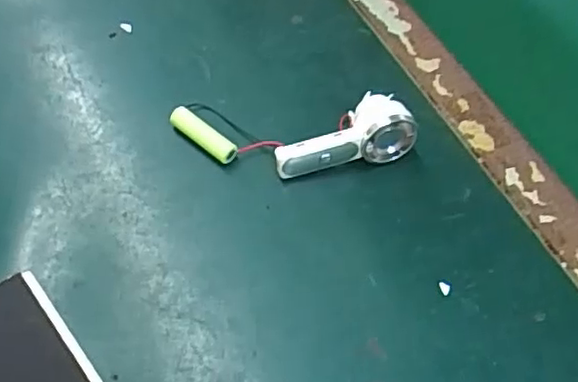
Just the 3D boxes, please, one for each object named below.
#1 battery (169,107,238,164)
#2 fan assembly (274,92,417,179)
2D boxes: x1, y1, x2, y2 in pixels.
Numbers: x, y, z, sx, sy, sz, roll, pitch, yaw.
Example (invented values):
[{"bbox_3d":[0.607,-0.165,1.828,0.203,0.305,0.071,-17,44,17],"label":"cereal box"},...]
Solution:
[{"bbox_3d":[-0.058,-0.037,0.427,0.053,0.015,0.014,34,62,16],"label":"battery"},{"bbox_3d":[0.035,-0.039,0.417,0.091,0.040,0.036,-8,59,-9],"label":"fan assembly"}]

